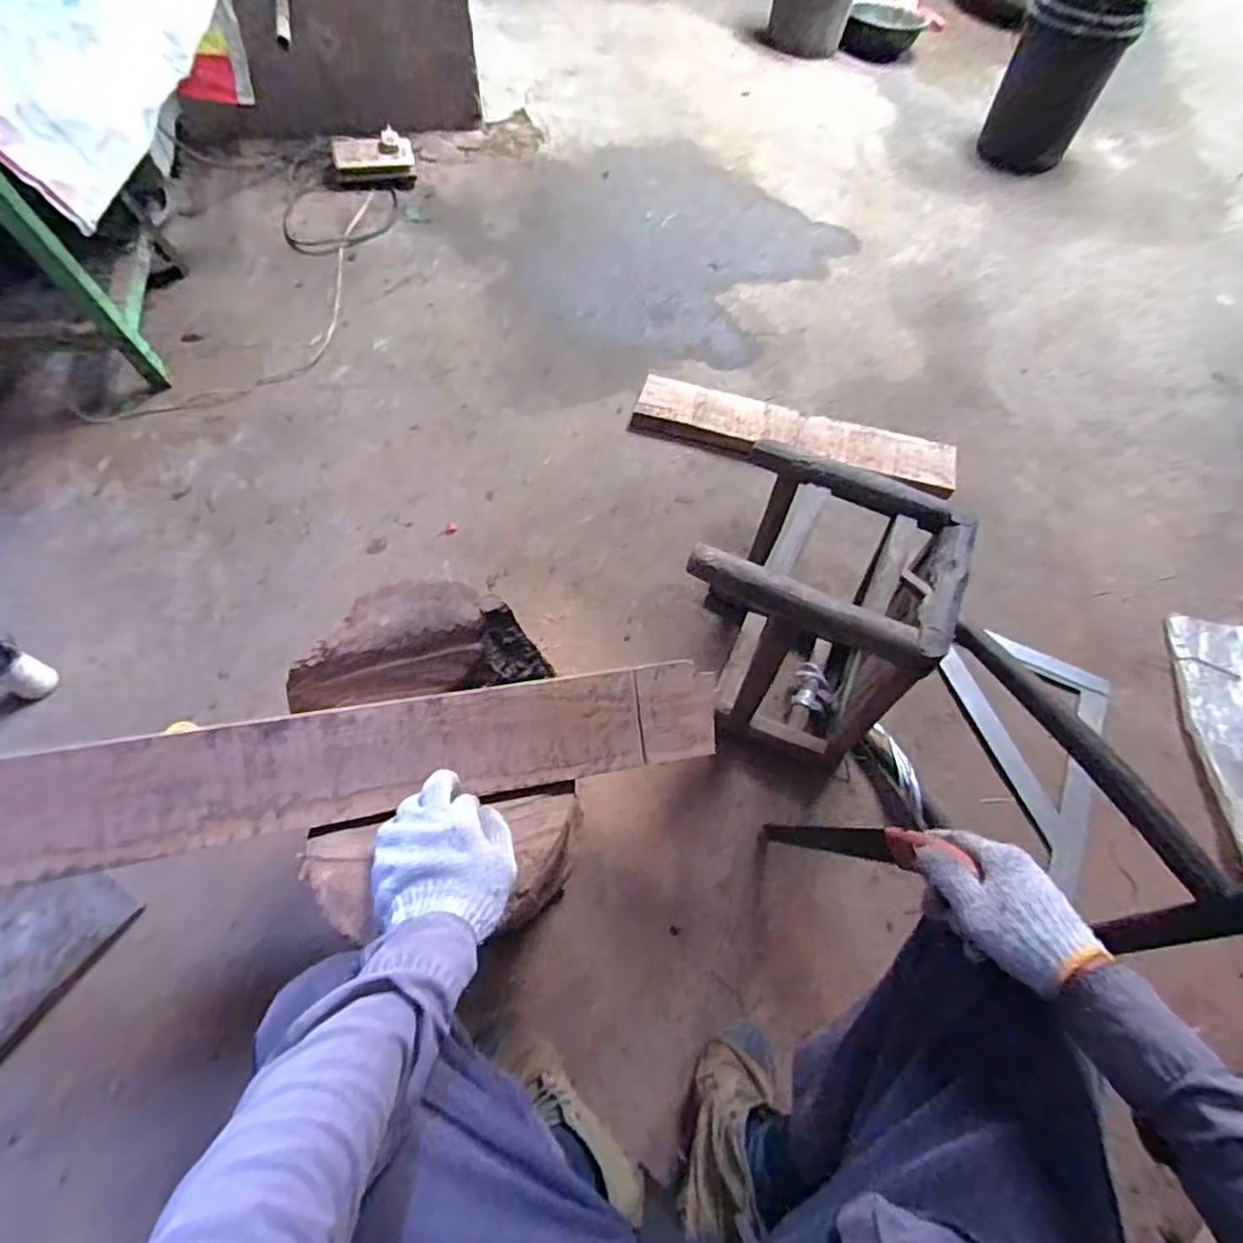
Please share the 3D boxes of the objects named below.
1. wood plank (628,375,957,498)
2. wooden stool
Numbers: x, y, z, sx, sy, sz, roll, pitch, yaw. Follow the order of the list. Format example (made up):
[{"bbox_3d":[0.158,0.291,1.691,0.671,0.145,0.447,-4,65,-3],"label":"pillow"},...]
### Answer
[{"bbox_3d":[0.372,-0.398,1.336,0.675,0.053,0.132,13,62,4],"label":"wood plank"},{"bbox_3d":[0.262,-0.012,0.924,0.298,0.364,0.280,23,63,10],"label":"wooden stool"}]

